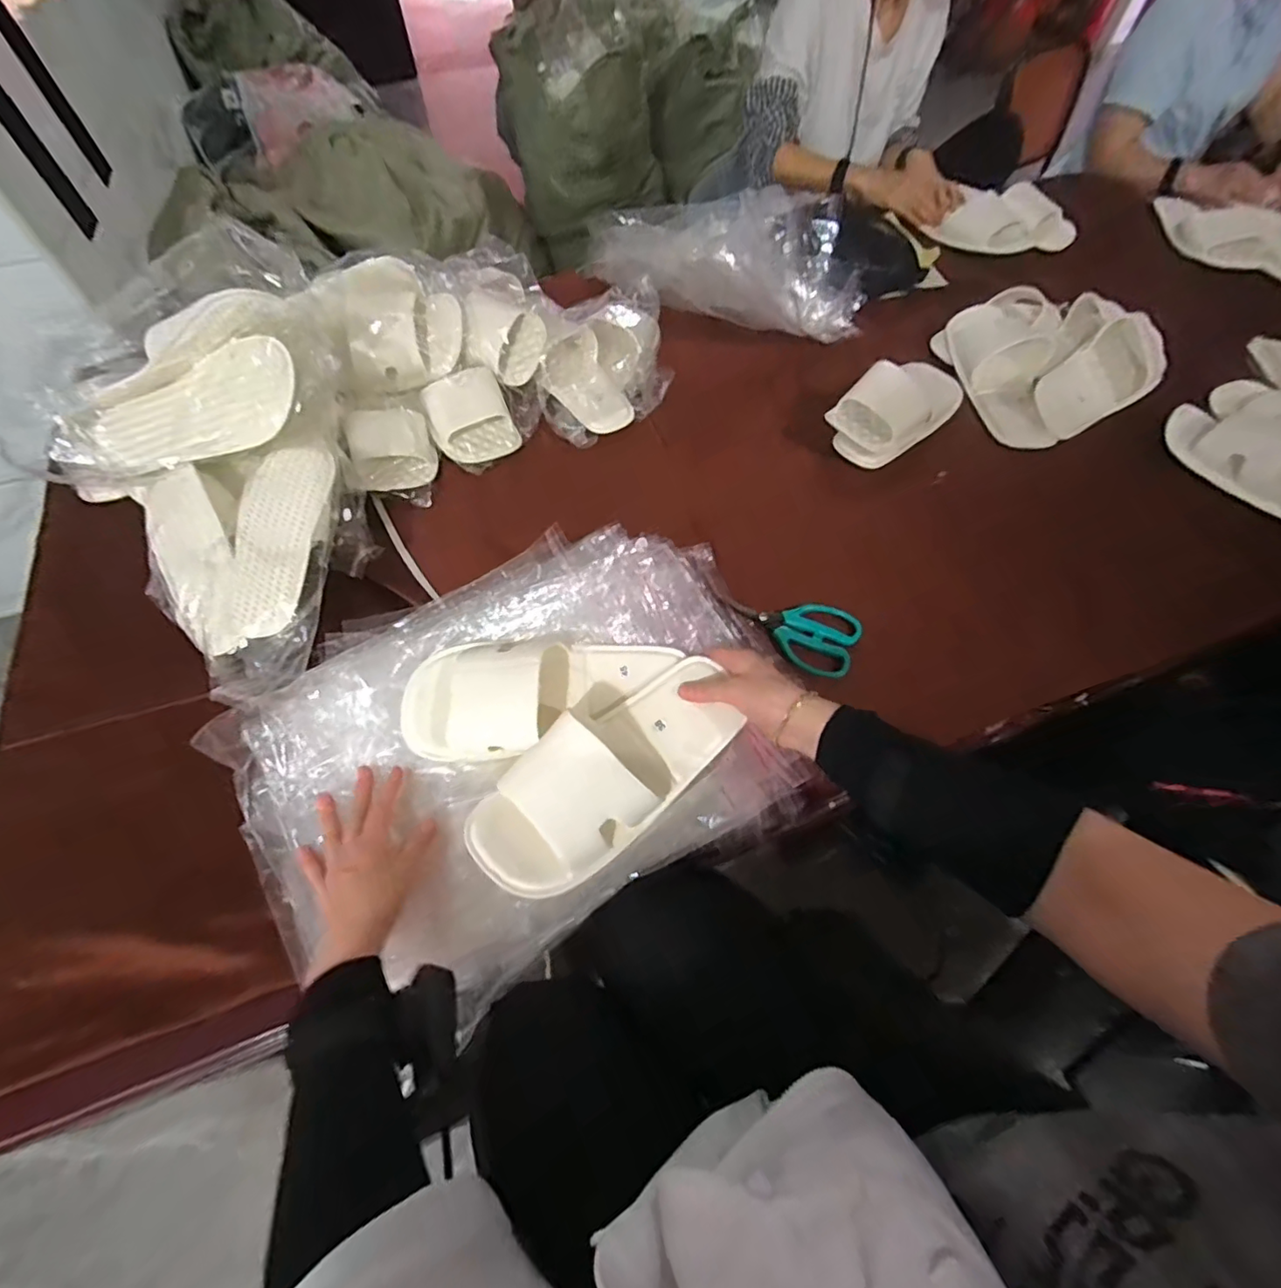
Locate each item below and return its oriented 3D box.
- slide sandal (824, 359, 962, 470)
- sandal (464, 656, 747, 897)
[{"bbox_3d":[0.357,-0.330,0.745,0.220,0.080,0.100,-35,66,-18],"label":"slide sandal"},{"bbox_3d":[-0.017,0.101,0.494,0.258,0.060,0.108,-33,65,-27],"label":"sandal"}]

